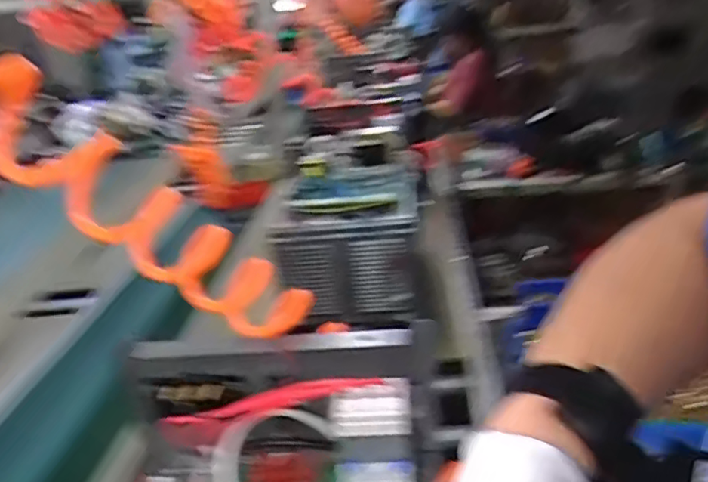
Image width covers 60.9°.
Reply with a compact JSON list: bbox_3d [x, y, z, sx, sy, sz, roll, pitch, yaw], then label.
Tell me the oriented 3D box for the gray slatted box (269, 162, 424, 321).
[{"bbox_3d":[-0.007,-0.010,1.321,0.284,0.234,0.304,-3,23,8],"label":"gray slatted box"}]

